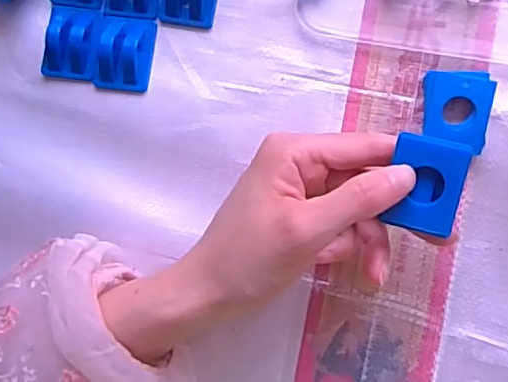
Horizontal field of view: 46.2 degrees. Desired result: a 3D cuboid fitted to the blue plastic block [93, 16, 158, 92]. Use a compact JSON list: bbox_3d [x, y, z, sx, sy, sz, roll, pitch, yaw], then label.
[{"bbox_3d":[-0.079,-0.084,0.359,0.034,0.012,0.044,8,88,10],"label":"blue plastic block"}]

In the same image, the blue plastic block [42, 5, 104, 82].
[{"bbox_3d":[-0.112,-0.091,0.364,0.036,0.012,0.043,9,89,10],"label":"blue plastic block"}]

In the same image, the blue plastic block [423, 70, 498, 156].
[{"bbox_3d":[0.111,-0.044,0.327,0.035,0.012,0.042,7,88,10],"label":"blue plastic block"}]

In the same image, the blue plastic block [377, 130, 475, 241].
[{"bbox_3d":[0.080,-0.003,0.276,0.033,0.007,0.044,16,90,10],"label":"blue plastic block"}]

